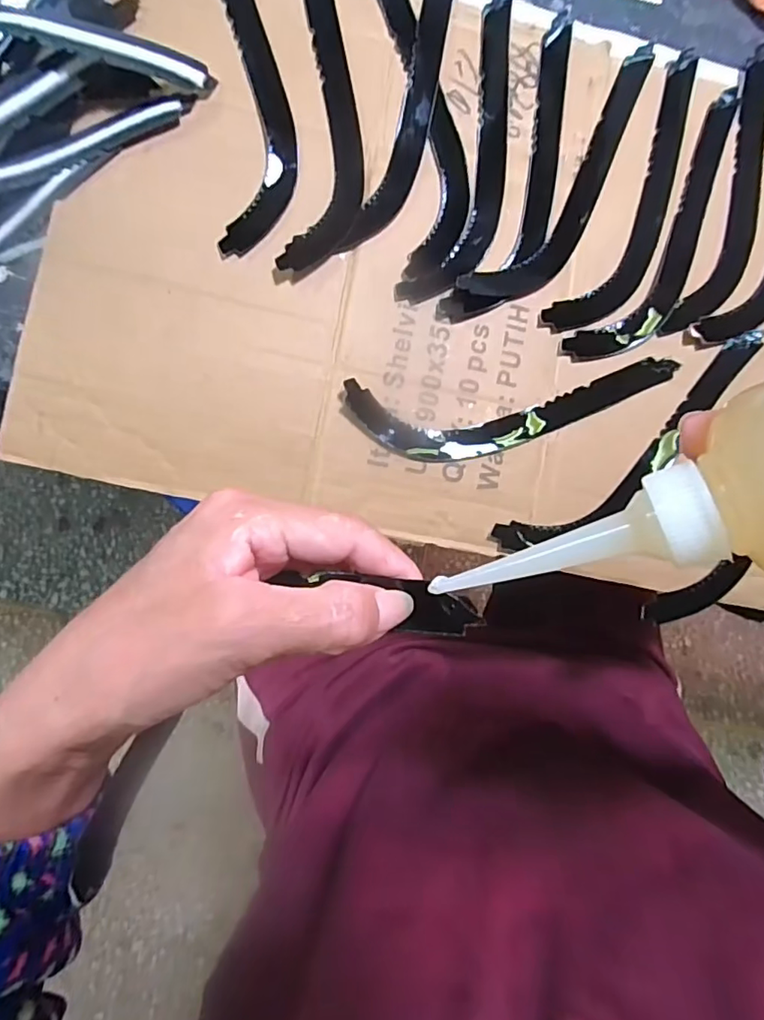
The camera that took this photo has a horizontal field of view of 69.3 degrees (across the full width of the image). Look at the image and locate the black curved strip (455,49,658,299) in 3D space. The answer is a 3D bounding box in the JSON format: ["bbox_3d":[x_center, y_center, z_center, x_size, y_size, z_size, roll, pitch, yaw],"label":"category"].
[{"bbox_3d":[0.125,-0.208,0.351,0.045,0.004,0.208,36,82,-4],"label":"black curved strip"}]

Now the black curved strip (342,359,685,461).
[{"bbox_3d":[0.082,-0.063,0.337,0.202,0.010,0.050,-10,87,-9],"label":"black curved strip"}]

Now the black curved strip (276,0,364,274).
[{"bbox_3d":[-0.031,-0.242,0.332,0.044,0.004,0.205,4,85,-8],"label":"black curved strip"}]

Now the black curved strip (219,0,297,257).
[{"bbox_3d":[-0.076,-0.254,0.324,0.044,0.008,0.207,-4,86,-8],"label":"black curved strip"}]

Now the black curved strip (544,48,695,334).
[{"bbox_3d":[0.165,-0.200,0.355,0.048,0.005,0.207,25,82,-5],"label":"black curved strip"}]

